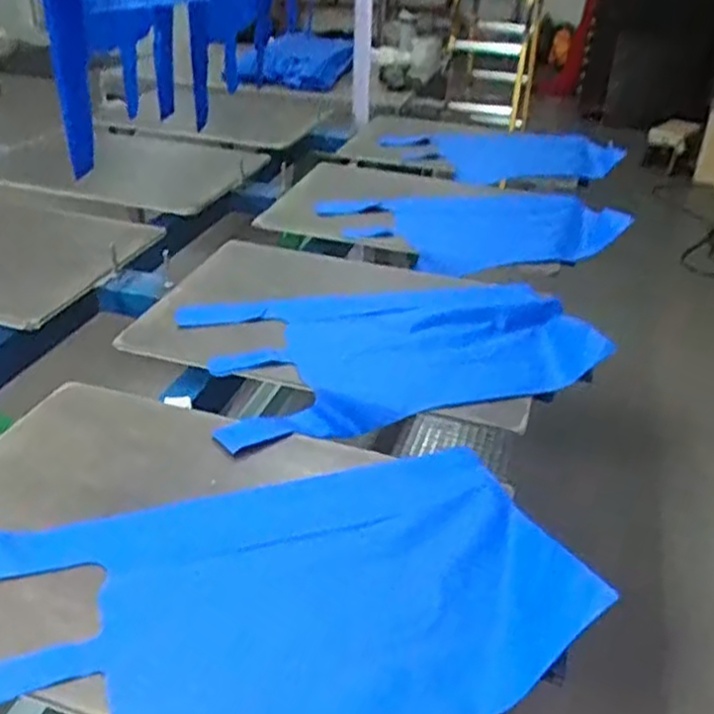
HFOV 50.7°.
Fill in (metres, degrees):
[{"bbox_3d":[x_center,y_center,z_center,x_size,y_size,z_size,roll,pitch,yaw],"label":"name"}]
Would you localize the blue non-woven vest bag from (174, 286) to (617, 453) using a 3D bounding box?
[{"bbox_3d":[0.050,-0.018,1.150,0.557,0.067,0.371,-10,34,-19],"label":"blue non-woven vest bag"}]

